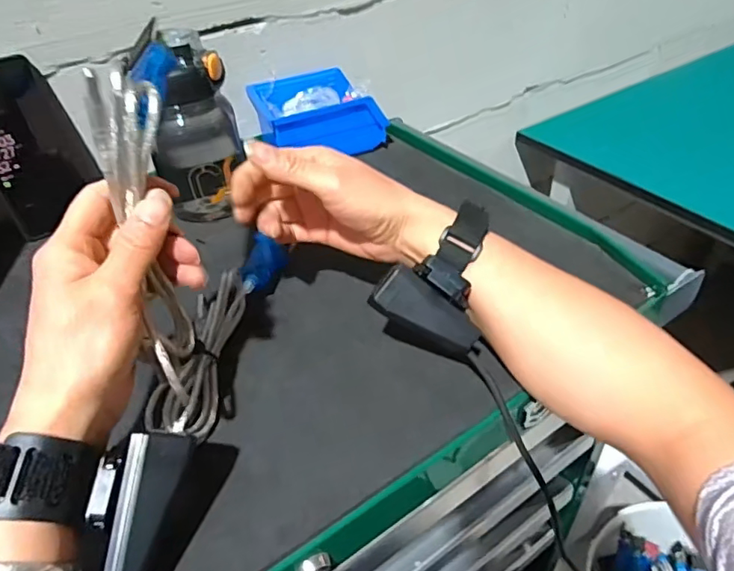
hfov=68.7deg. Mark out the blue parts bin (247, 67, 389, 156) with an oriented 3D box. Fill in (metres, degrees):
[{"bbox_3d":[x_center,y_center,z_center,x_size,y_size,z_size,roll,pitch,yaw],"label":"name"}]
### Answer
[{"bbox_3d":[-0.060,-0.200,0.637,0.135,0.065,0.106,-17,43,-15],"label":"blue parts bin"}]

